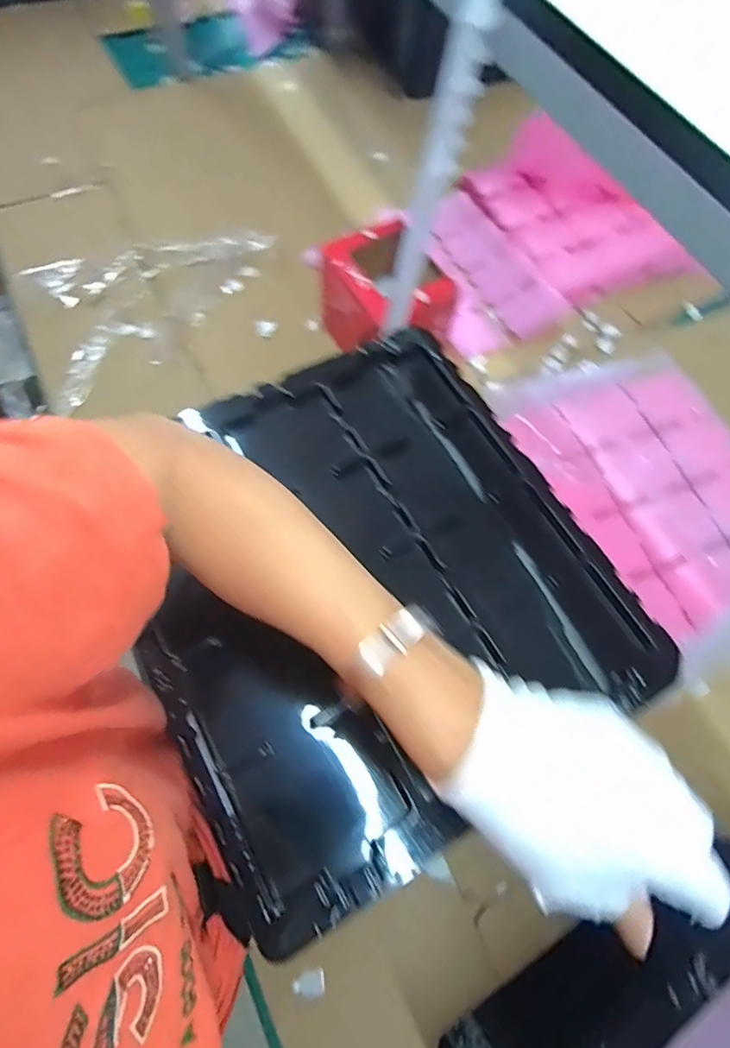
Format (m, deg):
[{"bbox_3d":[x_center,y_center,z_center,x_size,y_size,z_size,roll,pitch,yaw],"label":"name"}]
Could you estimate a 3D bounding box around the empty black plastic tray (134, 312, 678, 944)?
[{"bbox_3d":[-0.002,0.037,0.415,0.331,0.044,0.361,-27,71,-14],"label":"empty black plastic tray"}]

